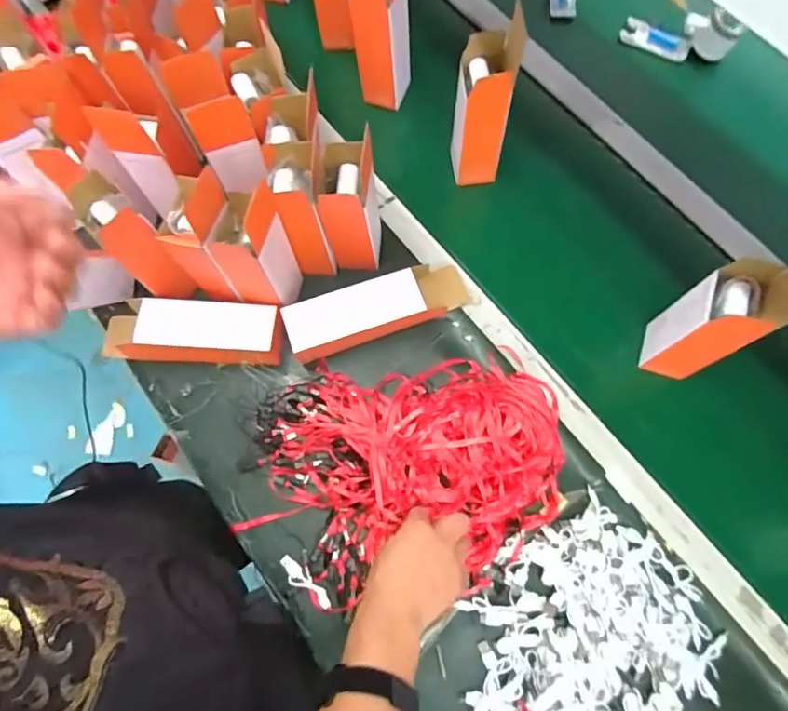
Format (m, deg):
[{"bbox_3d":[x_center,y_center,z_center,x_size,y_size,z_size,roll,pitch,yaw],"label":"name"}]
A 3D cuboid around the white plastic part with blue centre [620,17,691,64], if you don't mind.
[{"bbox_3d":[0.407,-0.490,0.839,0.105,0.036,0.005,28,55,4],"label":"white plastic part with blue centre"}]

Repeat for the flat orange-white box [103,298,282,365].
[{"bbox_3d":[-0.266,-0.029,0.715,0.241,0.054,0.076,1,73,2],"label":"flat orange-white box"}]

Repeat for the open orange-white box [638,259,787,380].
[{"bbox_3d":[0.352,-0.041,0.592,0.069,0.228,0.073,23,74,1],"label":"open orange-white box"}]

